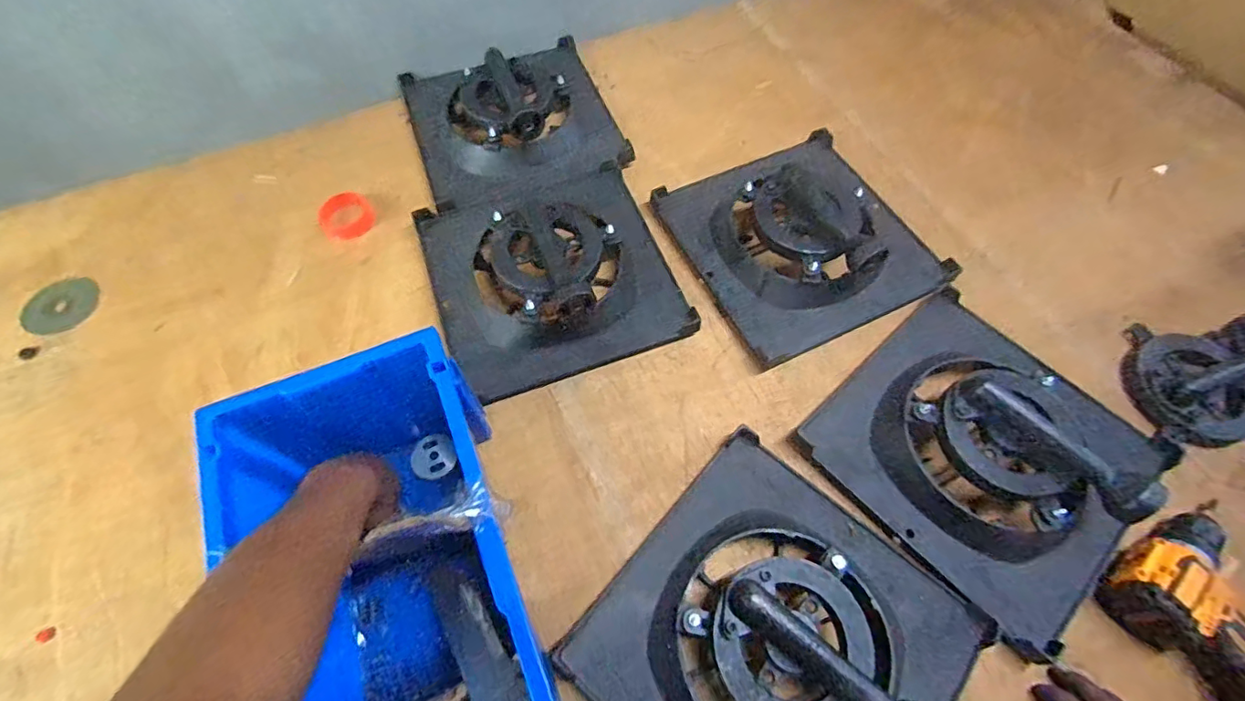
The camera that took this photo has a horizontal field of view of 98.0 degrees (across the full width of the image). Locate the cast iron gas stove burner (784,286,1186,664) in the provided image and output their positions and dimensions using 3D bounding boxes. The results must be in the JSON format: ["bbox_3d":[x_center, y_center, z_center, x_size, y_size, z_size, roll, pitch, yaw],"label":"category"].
[{"bbox_3d":[0.407,0.090,0.576,0.313,0.103,0.296,-38,69,-19],"label":"cast iron gas stove burner"}]

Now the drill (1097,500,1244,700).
[{"bbox_3d":[0.586,0.272,0.509,0.150,0.062,0.209,-32,67,-17],"label":"drill"}]

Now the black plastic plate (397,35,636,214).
[{"bbox_3d":[-0.160,-0.351,0.808,0.296,0.076,0.327,-18,63,-11],"label":"black plastic plate"}]

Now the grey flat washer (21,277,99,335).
[{"bbox_3d":[-0.730,-0.059,0.703,0.085,0.005,0.087,1,62,-1],"label":"grey flat washer"}]

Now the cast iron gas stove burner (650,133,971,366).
[{"bbox_3d":[0.243,-0.160,0.718,0.296,0.083,0.287,-22,64,-13],"label":"cast iron gas stove burner"}]

